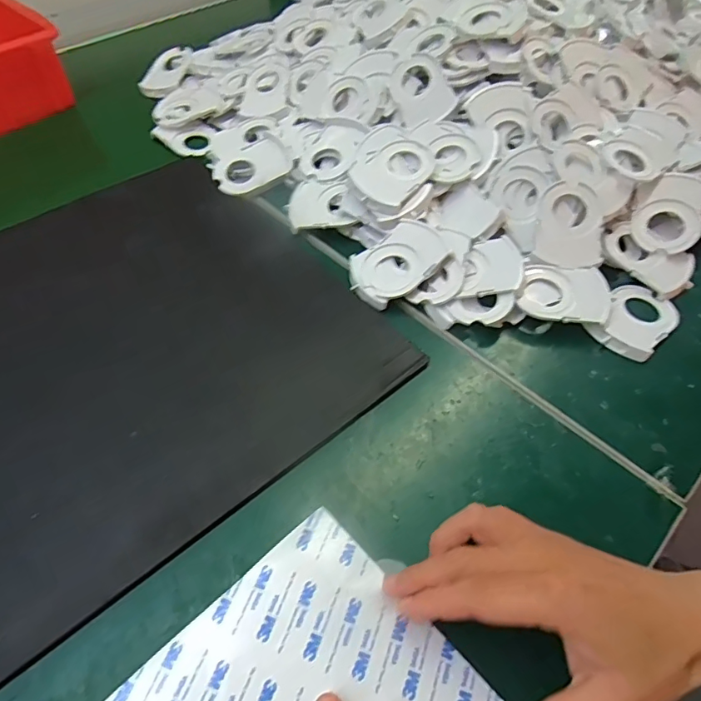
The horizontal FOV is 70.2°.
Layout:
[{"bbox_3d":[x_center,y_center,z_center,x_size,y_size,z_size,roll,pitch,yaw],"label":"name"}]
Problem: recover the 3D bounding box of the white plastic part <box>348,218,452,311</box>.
[{"bbox_3d":[0.040,-0.076,0.426,0.084,0.007,0.060,-34,62,2],"label":"white plastic part"}]

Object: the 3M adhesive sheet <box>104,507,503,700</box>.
[{"bbox_3d":[-0.033,0.188,0.252,0.173,0.004,0.140,-37,61,-25],"label":"3M adhesive sheet"}]

